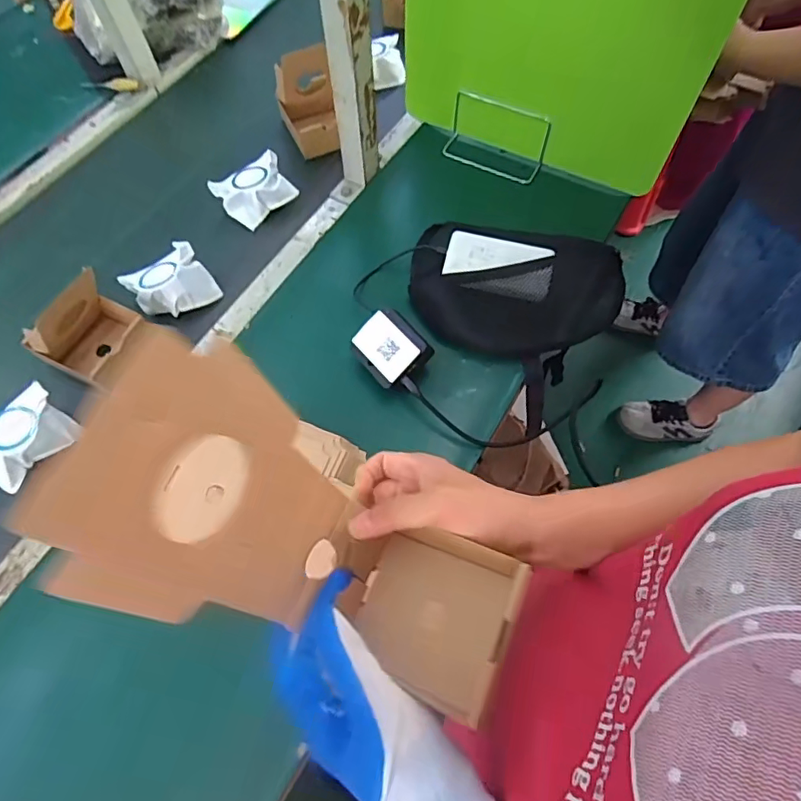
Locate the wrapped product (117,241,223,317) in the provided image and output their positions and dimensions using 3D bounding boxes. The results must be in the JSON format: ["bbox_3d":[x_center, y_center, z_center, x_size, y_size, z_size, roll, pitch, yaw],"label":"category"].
[{"bbox_3d":[-0.306,-0.155,0.708,0.098,0.044,0.073,-35,67,-14],"label":"wrapped product"}]

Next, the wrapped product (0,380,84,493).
[{"bbox_3d":[-0.438,0.043,0.617,0.070,0.037,0.103,36,70,18],"label":"wrapped product"}]

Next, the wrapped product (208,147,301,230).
[{"bbox_3d":[-0.215,-0.312,0.784,0.102,0.038,0.074,-34,69,-15],"label":"wrapped product"}]

